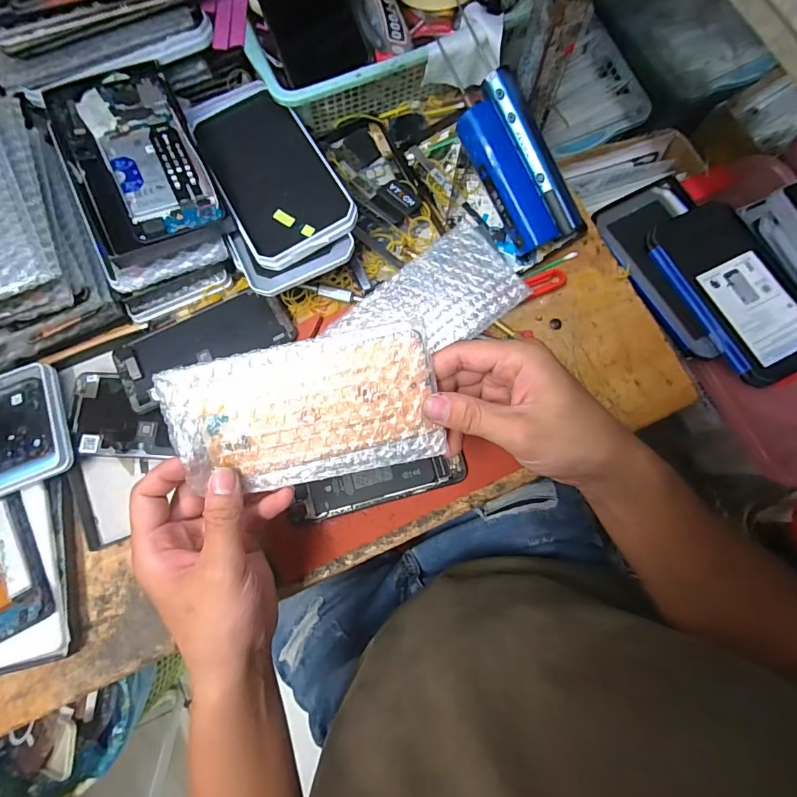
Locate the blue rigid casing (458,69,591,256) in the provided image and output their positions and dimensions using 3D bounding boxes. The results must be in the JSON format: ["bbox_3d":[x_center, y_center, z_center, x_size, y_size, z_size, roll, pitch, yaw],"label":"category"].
[{"bbox_3d":[0.110,-0.211,0.395,0.070,0.024,0.151,-30,98,-4],"label":"blue rigid casing"}]

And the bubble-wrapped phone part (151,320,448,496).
[{"bbox_3d":[-0.058,0.010,0.278,0.164,0.006,0.090,-12,103,-1],"label":"bubble-wrapped phone part"}]

